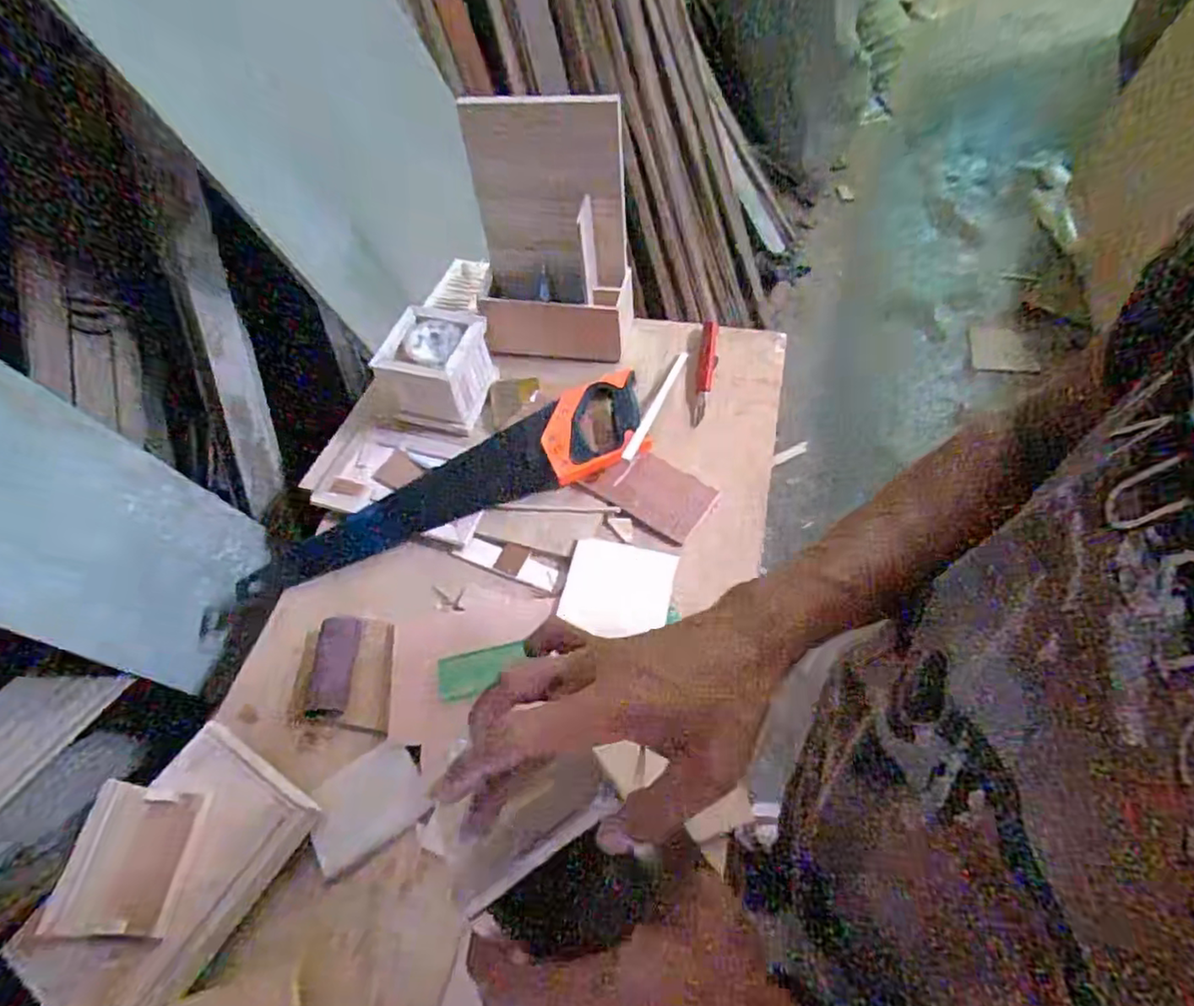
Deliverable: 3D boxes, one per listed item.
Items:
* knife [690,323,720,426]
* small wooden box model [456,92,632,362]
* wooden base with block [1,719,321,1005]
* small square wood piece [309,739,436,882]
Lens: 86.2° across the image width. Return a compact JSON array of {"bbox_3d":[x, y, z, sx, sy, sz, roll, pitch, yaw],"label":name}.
[{"bbox_3d":[0.147,-0.182,0.852,0.023,0.008,0.202,8,58,7],"label":"knife"},{"bbox_3d":[-0.061,-0.344,0.818,0.202,0.278,0.168,-4,56,4],"label":"small wooden box model"},{"bbox_3d":[-0.363,0.312,0.535,0.143,0.049,0.213,37,58,-4],"label":"wooden base with block"},{"bbox_3d":[-0.213,0.276,0.588,0.101,0.004,0.077,-27,75,-26],"label":"small square wood piece"}]

